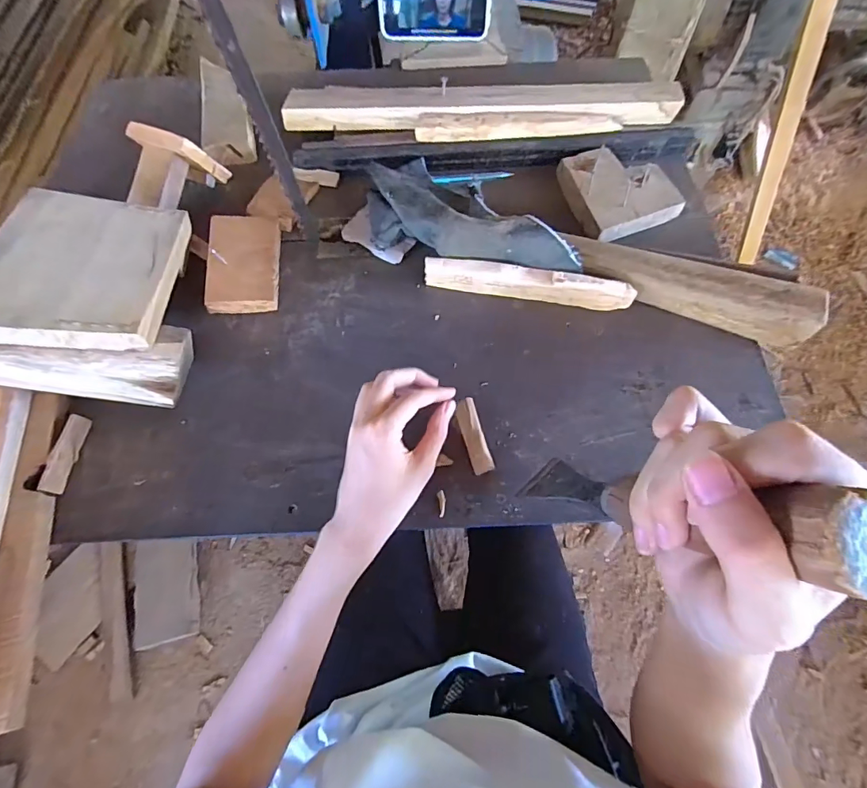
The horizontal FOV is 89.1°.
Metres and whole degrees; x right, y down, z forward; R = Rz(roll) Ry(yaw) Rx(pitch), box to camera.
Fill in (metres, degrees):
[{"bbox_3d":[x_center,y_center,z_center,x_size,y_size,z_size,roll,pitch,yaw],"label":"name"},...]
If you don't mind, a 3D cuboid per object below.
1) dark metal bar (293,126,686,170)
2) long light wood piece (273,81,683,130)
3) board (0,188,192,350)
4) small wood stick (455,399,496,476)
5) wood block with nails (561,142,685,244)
[{"bbox_3d":[0.076,-0.291,0.531,0.470,0.028,0.036,-4,65,0],"label":"dark metal bar"},{"bbox_3d":[0.056,-0.352,0.540,0.470,0.033,0.068,1,65,2],"label":"long light wood piece"},{"bbox_3d":[-0.320,-0.117,0.403,0.145,0.020,0.180,4,55,-14],"label":"board"},{"bbox_3d":[0.036,0.037,0.393,0.018,0.007,0.068,-19,70,8],"label":"small wood stick"},{"bbox_3d":[0.212,-0.237,0.507,0.108,0.028,0.119,-19,66,-7],"label":"wood block with nails"}]

